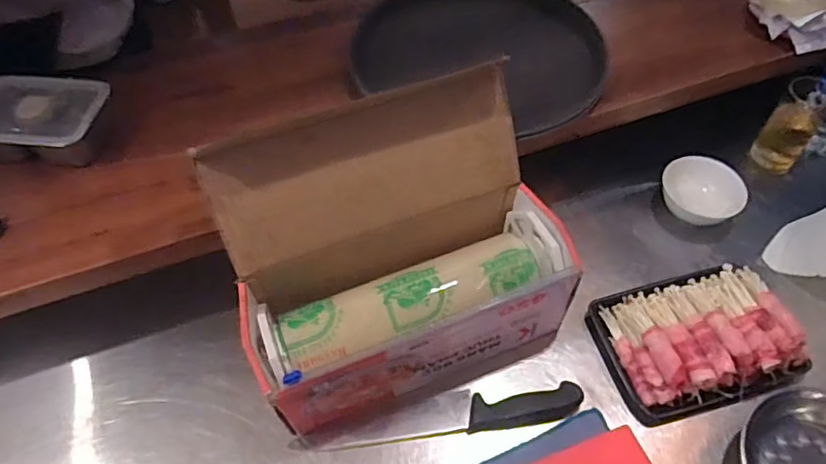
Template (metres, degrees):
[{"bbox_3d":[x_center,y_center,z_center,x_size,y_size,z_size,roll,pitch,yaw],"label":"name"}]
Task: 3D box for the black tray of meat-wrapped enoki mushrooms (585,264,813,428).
[{"bbox_3d":[0.347,0.119,0.692,0.219,0.059,0.165,-13,56,-8],"label":"black tray of meat-wrapped enoki mushrooms"}]

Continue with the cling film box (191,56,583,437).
[{"bbox_3d":[-0.015,0.032,0.660,0.368,0.257,0.234,-20,57,-12],"label":"cling film box"}]

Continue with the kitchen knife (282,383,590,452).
[{"bbox_3d":[0.032,0.216,0.677,0.335,0.016,0.046,-6,55,-3],"label":"kitchen knife"}]

